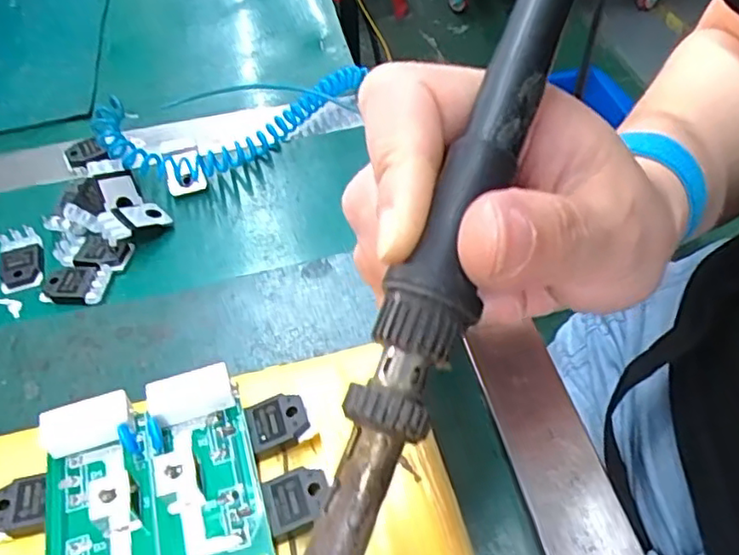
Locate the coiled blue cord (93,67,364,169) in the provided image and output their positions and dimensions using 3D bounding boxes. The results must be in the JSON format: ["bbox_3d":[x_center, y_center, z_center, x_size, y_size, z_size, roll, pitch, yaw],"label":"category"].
[{"bbox_3d":[-0.063,-0.078,0.297,0.118,0.021,0.057,-34,55,-24],"label":"coiled blue cord"}]

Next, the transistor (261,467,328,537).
[{"bbox_3d":[-0.019,0.057,0.166,0.016,0.004,0.014,-14,48,-9],"label":"transistor"}]

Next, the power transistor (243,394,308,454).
[{"bbox_3d":[-0.026,0.040,0.182,0.016,0.004,0.014,-19,54,-3],"label":"power transistor"}]

